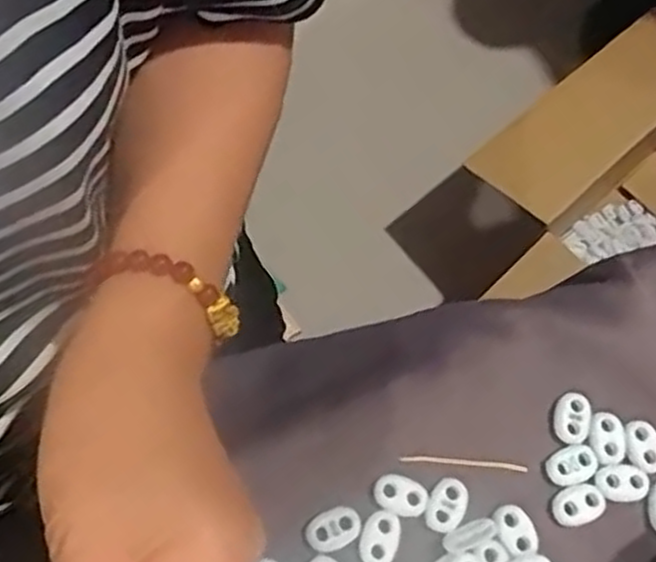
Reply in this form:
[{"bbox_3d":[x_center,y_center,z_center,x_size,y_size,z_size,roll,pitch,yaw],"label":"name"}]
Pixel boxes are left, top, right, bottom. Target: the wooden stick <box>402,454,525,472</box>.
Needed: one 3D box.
[{"bbox_3d":[0.058,0.077,0.320,0.053,0.004,0.004,5,66,-1],"label":"wooden stick"}]

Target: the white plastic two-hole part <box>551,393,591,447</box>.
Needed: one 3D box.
[{"bbox_3d":[0.106,0.061,0.330,0.015,0.005,0.023,18,66,5],"label":"white plastic two-hole part"}]

